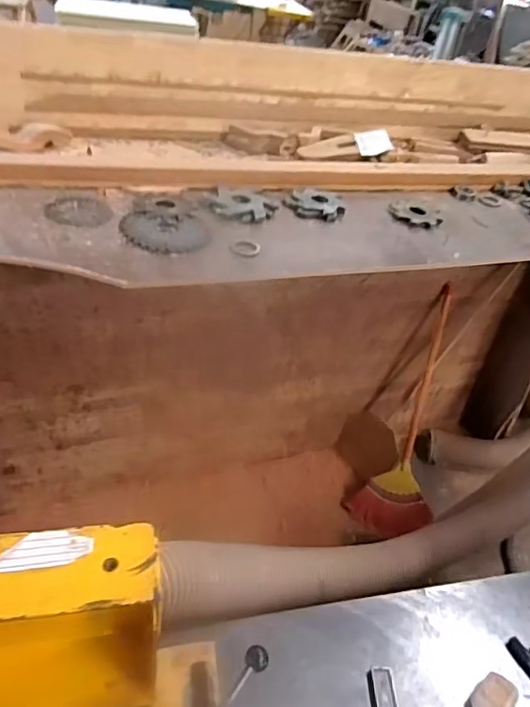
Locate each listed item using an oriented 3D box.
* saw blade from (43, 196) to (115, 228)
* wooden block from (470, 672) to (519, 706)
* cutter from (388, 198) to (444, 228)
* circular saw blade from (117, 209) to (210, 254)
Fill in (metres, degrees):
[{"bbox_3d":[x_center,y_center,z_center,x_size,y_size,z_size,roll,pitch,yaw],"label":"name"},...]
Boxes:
[{"bbox_3d":[-0.303,-0.232,0.875,0.101,0.004,0.102,4,40,-4],"label":"saw blade"},{"bbox_3d":[0.309,0.465,0.724,0.065,0.030,0.044,-25,49,-33],"label":"wooden block"},{"bbox_3d":[0.301,-0.283,1.072,0.105,0.009,0.101,18,41,13],"label":"cutter"},{"bbox_3d":[-0.160,-0.196,0.864,0.139,0.005,0.112,6,43,-8],"label":"circular saw blade"}]

